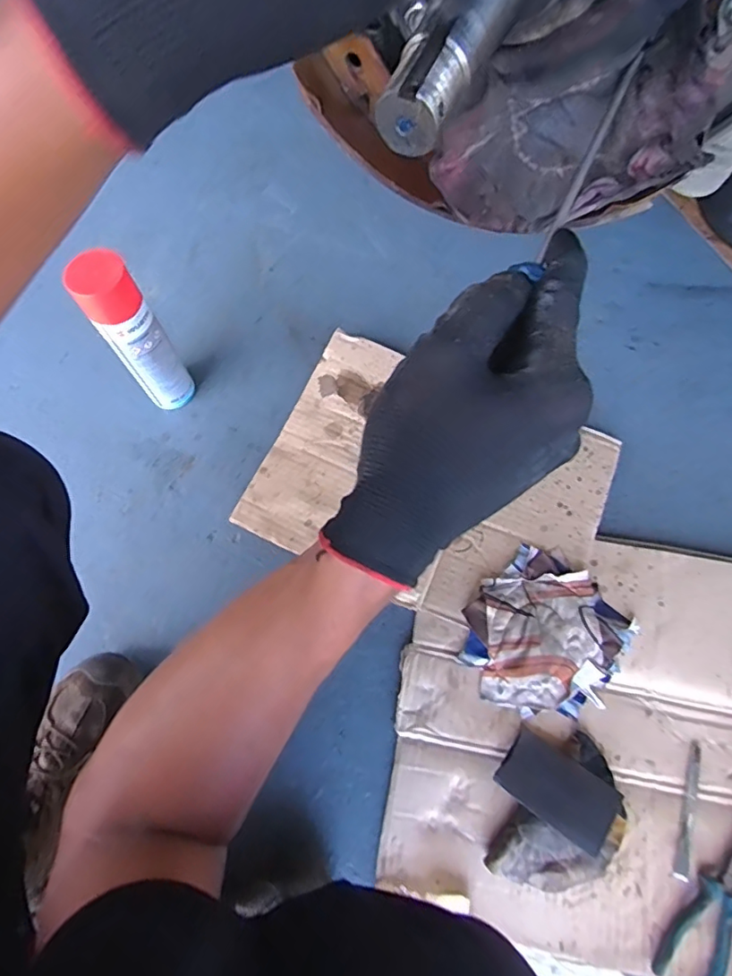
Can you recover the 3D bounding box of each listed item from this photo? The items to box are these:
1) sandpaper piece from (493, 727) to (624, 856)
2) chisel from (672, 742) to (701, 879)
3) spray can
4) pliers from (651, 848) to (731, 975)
[{"bbox_3d":[0.206,0.323,0.567,0.114,0.009,0.076,29,46,28],"label":"sandpaper piece"},{"bbox_3d":[0.355,0.352,0.580,0.017,0.013,0.139,17,69,7],"label":"chisel"},{"bbox_3d":[-0.283,-0.179,0.663,0.065,0.243,0.071,-41,74,-14],"label":"spray can"},{"bbox_3d":[0.368,0.425,0.552,0.062,0.028,0.195,30,72,11],"label":"pliers"}]

